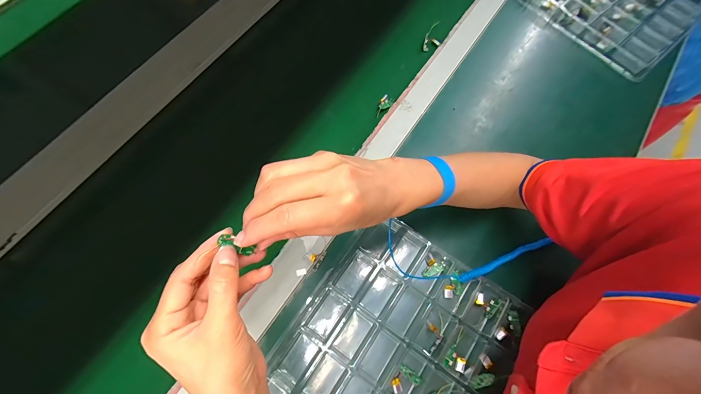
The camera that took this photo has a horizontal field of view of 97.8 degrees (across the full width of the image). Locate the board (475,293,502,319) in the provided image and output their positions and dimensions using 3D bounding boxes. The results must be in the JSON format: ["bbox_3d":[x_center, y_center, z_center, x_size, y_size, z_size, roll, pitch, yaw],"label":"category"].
[{"bbox_3d":[0.170,0.132,0.381,0.026,0.013,0.027,41,74,12],"label":"board"}]

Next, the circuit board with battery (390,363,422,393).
[{"bbox_3d":[0.063,0.211,0.349,0.025,0.009,0.030,38,73,11],"label":"circuit board with battery"}]

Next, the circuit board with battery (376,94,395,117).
[{"bbox_3d":[0.051,-0.147,0.490,0.018,0.012,0.042,41,74,12],"label":"circuit board with battery"}]

